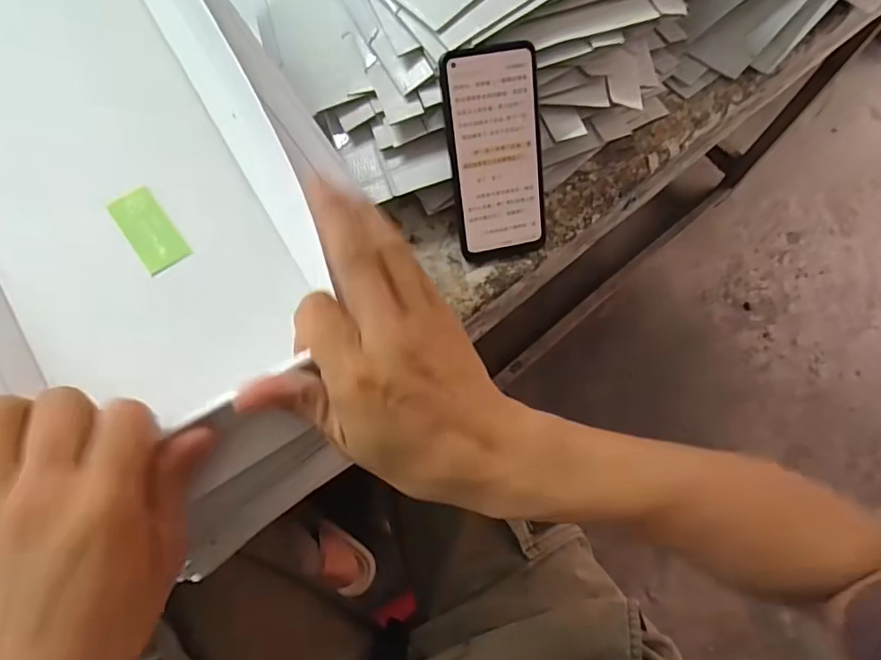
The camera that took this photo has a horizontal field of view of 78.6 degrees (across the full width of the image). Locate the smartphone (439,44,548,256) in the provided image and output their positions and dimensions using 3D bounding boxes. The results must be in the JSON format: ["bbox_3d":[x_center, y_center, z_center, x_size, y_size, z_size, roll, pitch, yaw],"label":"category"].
[{"bbox_3d":[0.046,-0.139,0.438,0.075,0.009,0.162,-12,115,-7],"label":"smartphone"}]

